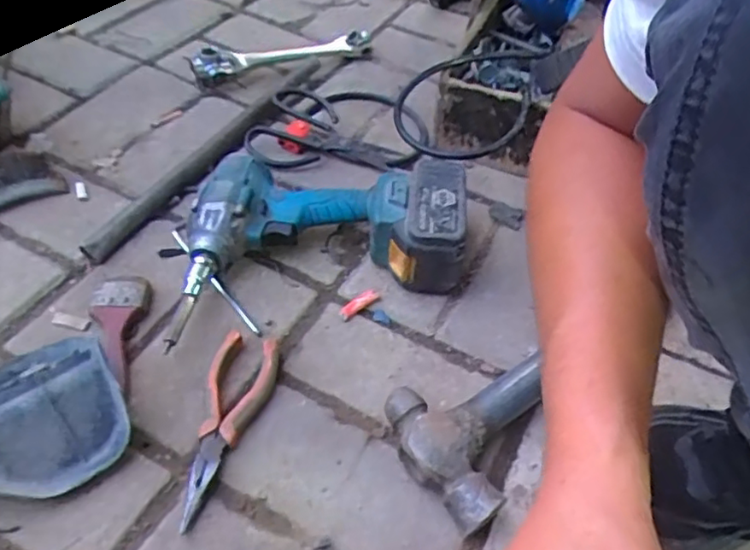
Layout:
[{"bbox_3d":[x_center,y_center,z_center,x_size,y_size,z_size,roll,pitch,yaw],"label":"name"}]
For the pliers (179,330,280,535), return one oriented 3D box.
[{"bbox_3d":[-0.108,0.111,0.470,0.047,0.022,0.152,8,47,0],"label":"pliers"}]

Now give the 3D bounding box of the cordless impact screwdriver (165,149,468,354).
[{"bbox_3d":[-0.051,-0.036,0.566,0.255,0.081,0.164,4,47,-3],"label":"cordless impact screwdriver"}]

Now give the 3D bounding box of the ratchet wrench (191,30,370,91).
[{"bbox_3d":[-0.116,-0.288,0.820,0.247,0.039,0.048,-17,52,-21],"label":"ratchet wrench"}]

